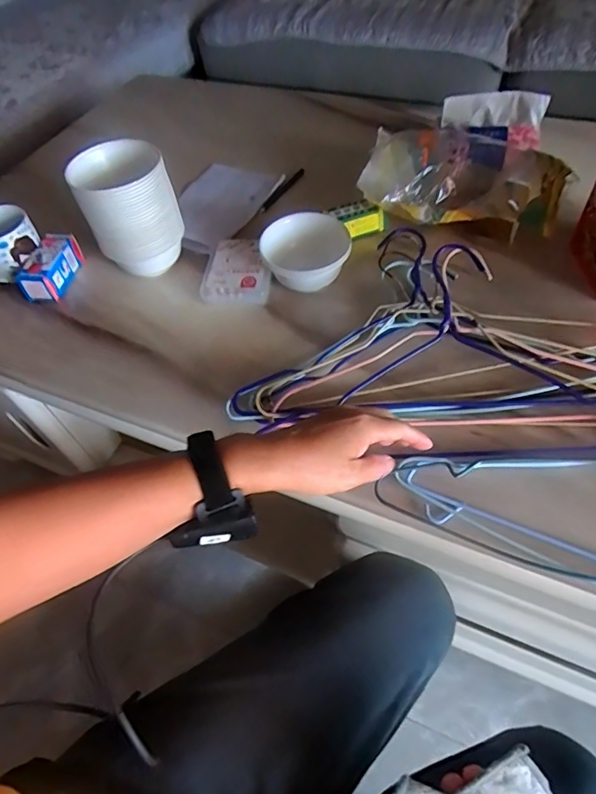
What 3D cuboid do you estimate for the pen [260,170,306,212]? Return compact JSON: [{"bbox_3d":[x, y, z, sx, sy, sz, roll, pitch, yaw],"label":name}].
[{"bbox_3d":[-0.024,-0.325,0.791,0.009,0.012,0.122,24,61,22],"label":"pen"}]

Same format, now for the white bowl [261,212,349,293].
[{"bbox_3d":[0.010,-0.184,0.653,0.110,0.066,0.102,-3,54,4],"label":"white bowl"}]

